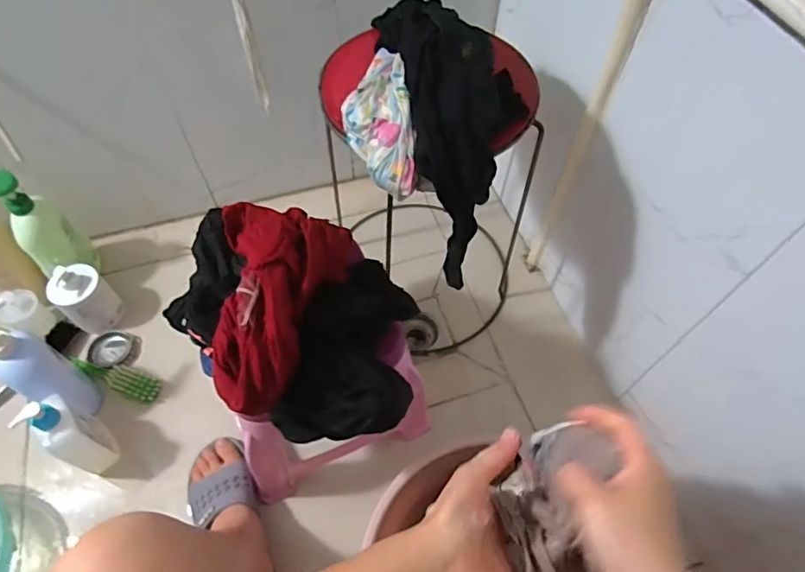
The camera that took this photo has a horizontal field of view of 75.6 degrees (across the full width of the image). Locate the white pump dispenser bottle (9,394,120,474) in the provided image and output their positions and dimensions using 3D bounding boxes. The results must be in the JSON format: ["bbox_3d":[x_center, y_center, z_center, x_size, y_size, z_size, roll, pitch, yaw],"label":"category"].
[{"bbox_3d":[-0.498,0.218,0.774,0.080,0.187,0.064,28,62,16],"label":"white pump dispenser bottle"}]

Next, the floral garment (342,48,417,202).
[{"bbox_3d":[-0.032,-0.204,0.613,0.075,0.059,0.208,-6,58,-4],"label":"floral garment"}]

